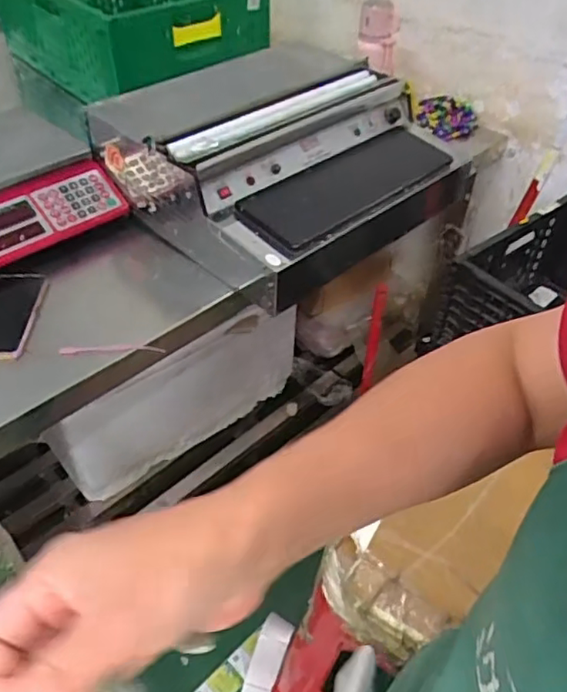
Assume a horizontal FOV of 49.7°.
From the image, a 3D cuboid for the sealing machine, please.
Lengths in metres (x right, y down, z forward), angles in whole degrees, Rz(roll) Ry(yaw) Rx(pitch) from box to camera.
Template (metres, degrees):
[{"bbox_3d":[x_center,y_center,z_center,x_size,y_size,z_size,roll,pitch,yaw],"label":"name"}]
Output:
[{"bbox_3d":[0.047,-0.342,1.054,0.588,0.208,0.394,-31,53,-30],"label":"sealing machine"}]

